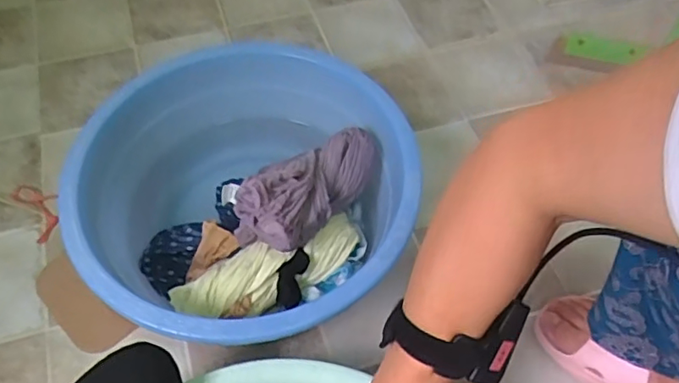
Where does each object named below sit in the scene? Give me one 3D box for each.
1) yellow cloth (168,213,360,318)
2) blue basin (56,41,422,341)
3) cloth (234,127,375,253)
[{"bbox_3d":[-0.074,0.082,0.604,0.204,0.039,0.065,-18,59,-13],"label":"yellow cloth"},{"bbox_3d":[-0.096,0.006,0.633,0.333,0.163,0.345,1,57,-1],"label":"blue basin"},{"bbox_3d":[-0.028,-0.002,0.611,0.071,0.106,0.185,36,46,20],"label":"cloth"}]

